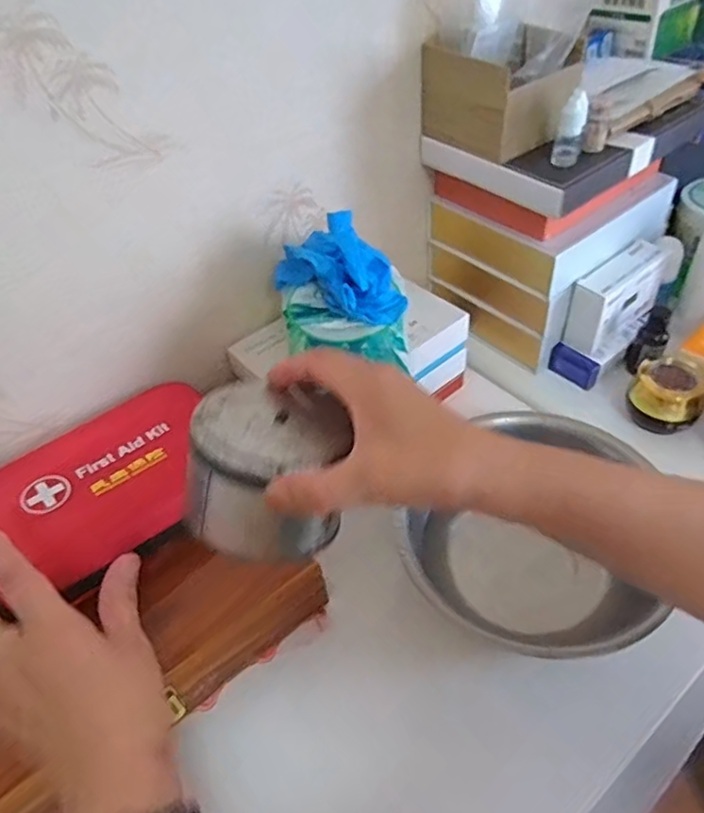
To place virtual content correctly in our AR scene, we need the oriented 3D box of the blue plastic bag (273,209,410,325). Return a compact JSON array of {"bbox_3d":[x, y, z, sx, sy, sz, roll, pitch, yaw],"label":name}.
[{"bbox_3d":[-0.007,-0.116,0.504,0.105,0.058,0.067,30,56,30],"label":"blue plastic bag"}]

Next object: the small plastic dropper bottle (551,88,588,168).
[{"bbox_3d":[0.186,-0.235,0.521,0.022,0.056,0.021,12,49,18],"label":"small plastic dropper bottle"}]

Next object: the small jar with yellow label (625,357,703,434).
[{"bbox_3d":[0.304,-0.013,0.590,0.065,0.056,0.063,22,53,25],"label":"small jar with yellow label"}]

